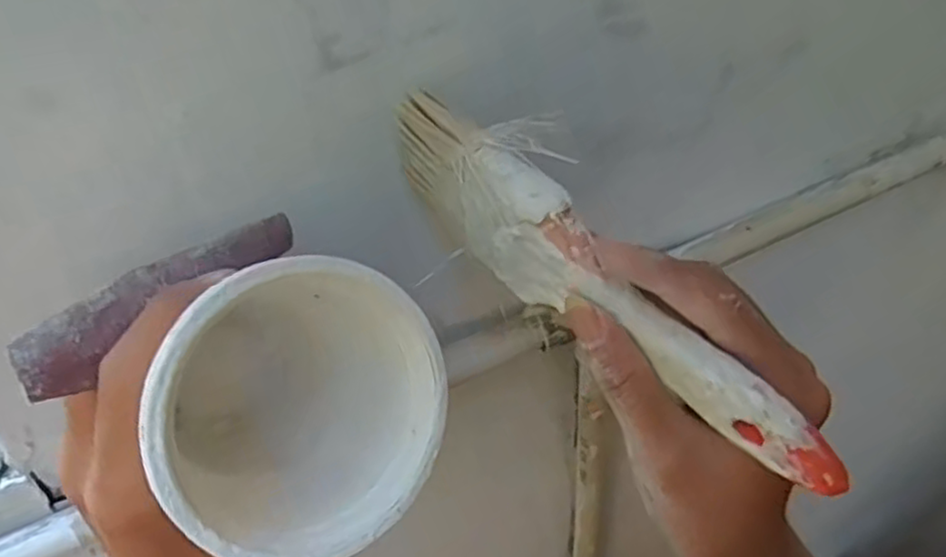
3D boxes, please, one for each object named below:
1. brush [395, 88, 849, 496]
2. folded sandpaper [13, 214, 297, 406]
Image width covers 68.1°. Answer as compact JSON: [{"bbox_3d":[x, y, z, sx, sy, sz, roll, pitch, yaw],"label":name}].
[{"bbox_3d":[0.041,0.002,0.262,0.015,0.056,0.204,-34,64,-29],"label":"brush"},{"bbox_3d":[-0.106,0.005,0.243,0.099,0.015,0.020,-35,49,-30],"label":"folded sandpaper"}]

